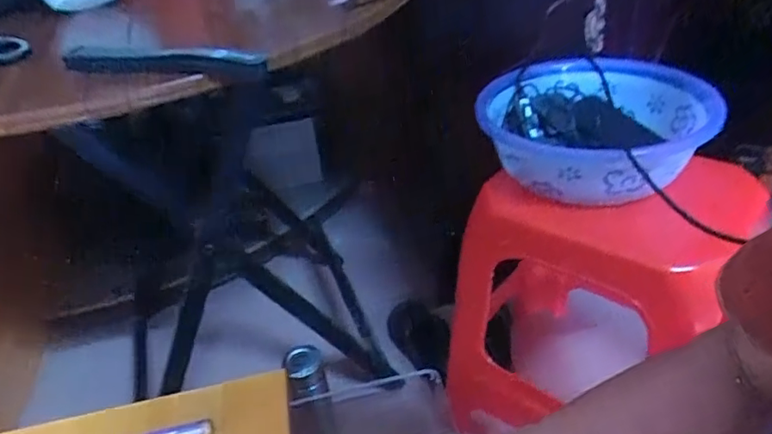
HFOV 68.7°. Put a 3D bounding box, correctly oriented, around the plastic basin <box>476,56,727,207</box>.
[{"bbox_3d":[0.277,-0.113,0.773,0.293,0.105,0.285,-4,34,3],"label":"plastic basin"}]

